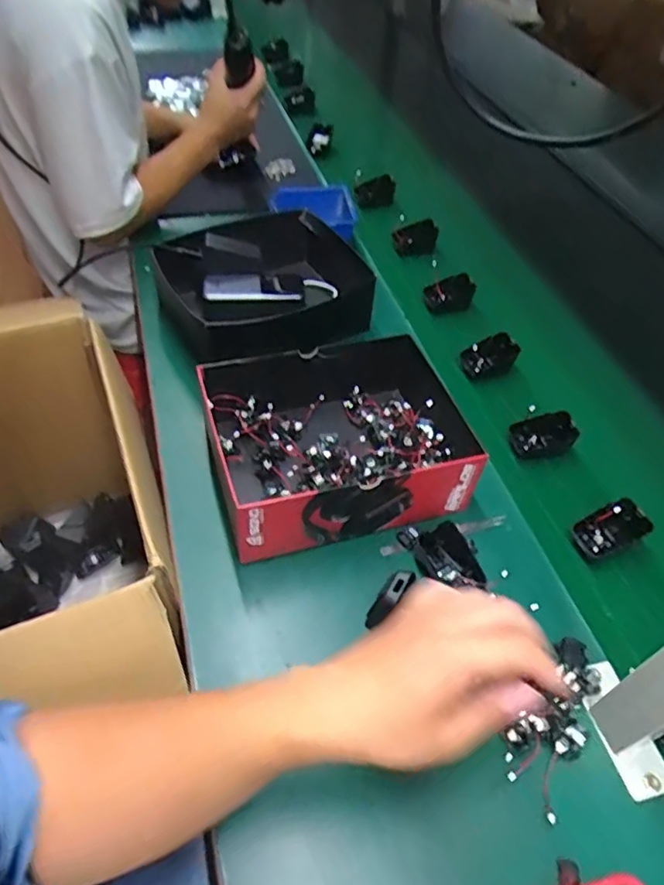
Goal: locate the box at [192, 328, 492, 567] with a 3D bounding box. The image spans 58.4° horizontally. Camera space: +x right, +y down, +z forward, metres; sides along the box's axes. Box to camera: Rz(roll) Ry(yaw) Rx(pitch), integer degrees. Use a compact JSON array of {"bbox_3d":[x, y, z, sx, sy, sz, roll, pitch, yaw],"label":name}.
[{"bbox_3d":[0.013,-0.007,0.622,0.262,0.083,0.189,-12,52,-14],"label":"box"}]

